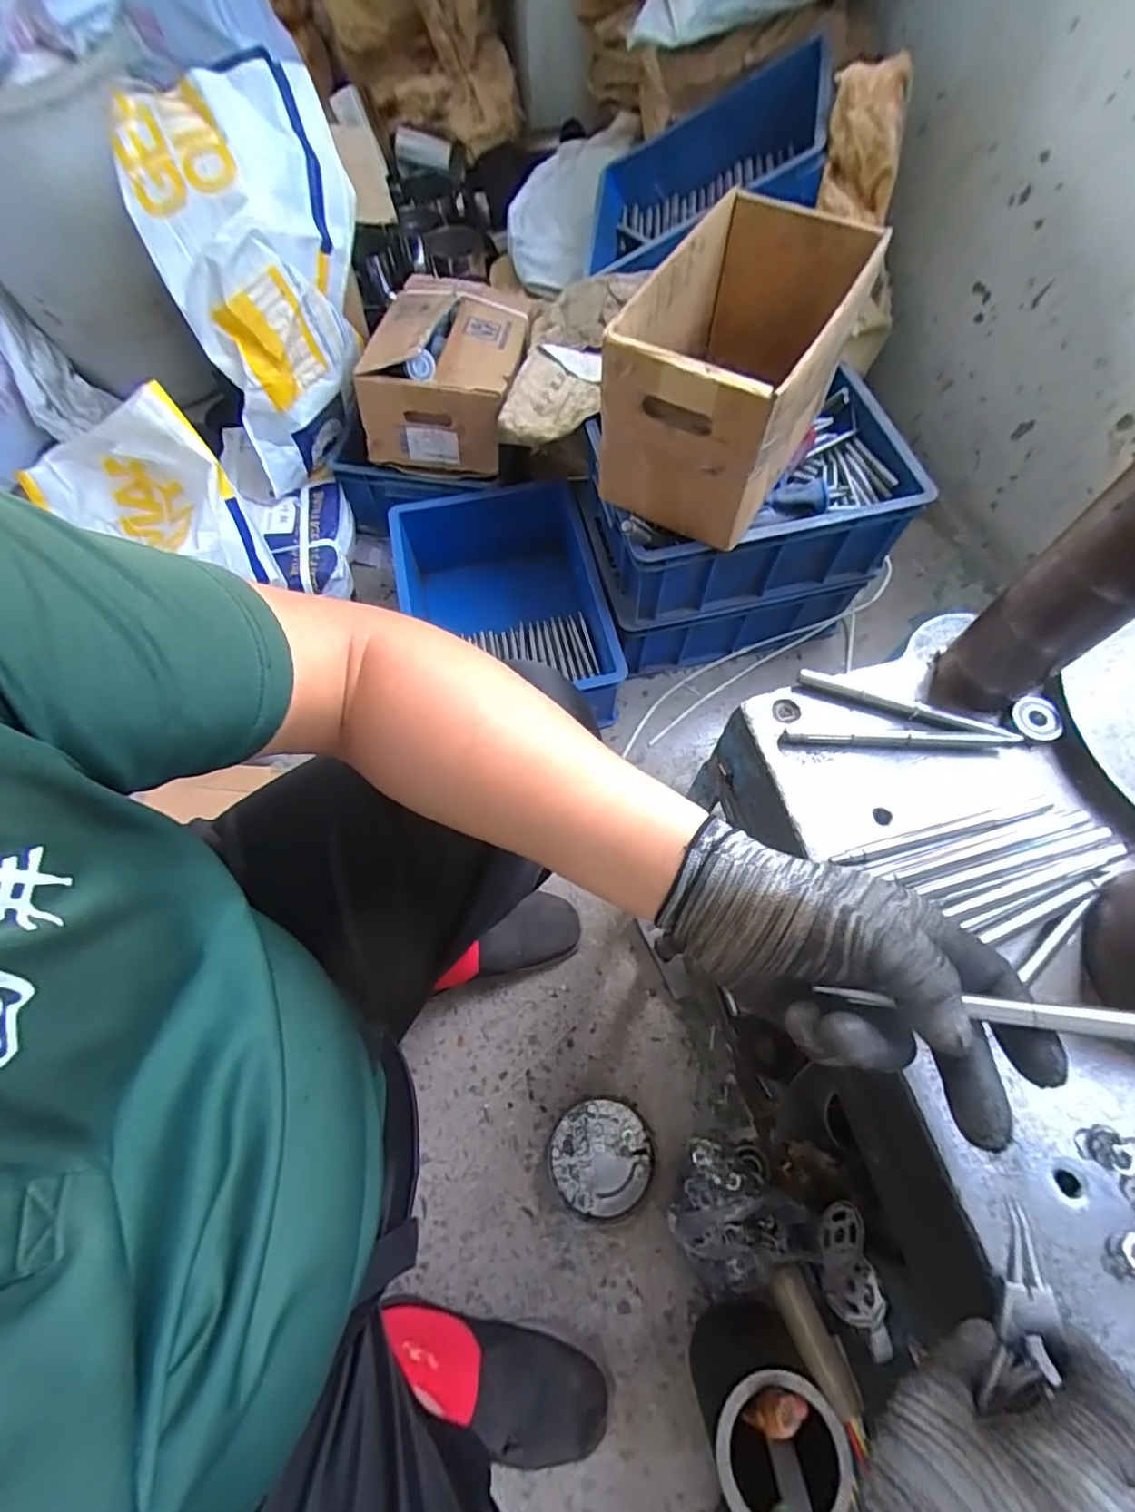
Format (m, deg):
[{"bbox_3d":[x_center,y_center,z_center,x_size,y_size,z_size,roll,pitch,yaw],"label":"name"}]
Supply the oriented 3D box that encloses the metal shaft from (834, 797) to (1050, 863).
[{"bbox_3d":[0.264,0.053,0.414,0.158,0.012,0.011,-14,67,-5],"label":"metal shaft"}]

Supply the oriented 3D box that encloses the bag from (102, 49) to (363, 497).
[{"bbox_3d":[-0.423,-0.693,0.885,0.284,0.356,0.300,-22,68,-9],"label":"bag"}]

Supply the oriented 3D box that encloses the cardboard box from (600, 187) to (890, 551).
[{"bbox_3d":[0.194,-0.449,0.698,0.203,0.193,0.315,26,69,11],"label":"cardboard box"}]

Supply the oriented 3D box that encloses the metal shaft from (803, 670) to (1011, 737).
[{"bbox_3d":[0.251,-0.037,0.451,0.150,0.012,0.010,21,68,9],"label":"metal shaft"}]

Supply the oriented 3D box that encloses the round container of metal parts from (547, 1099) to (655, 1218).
[{"bbox_3d":[0.039,0.481,0.712,0.119,0.013,0.115,0,67,0],"label":"round container of metal parts"}]

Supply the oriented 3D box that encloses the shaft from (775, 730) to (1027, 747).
[{"bbox_3d":[0.246,-0.013,0.441,0.169,0.011,0.011,2,67,1],"label":"shaft"}]

